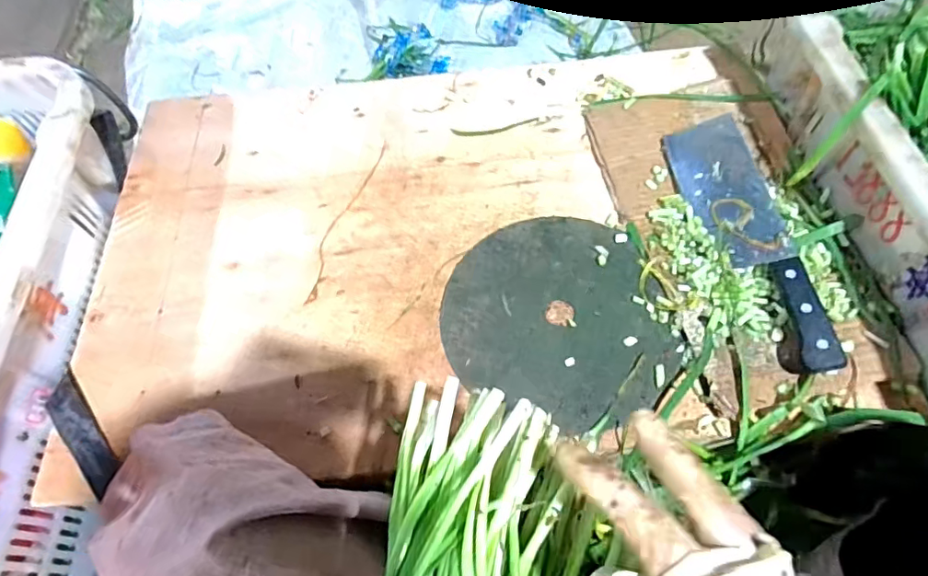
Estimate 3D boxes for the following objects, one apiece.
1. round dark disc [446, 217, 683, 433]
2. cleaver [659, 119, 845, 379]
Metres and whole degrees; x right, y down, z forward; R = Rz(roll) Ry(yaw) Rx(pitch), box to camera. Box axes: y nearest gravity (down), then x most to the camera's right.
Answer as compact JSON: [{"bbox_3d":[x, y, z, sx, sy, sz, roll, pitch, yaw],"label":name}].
[{"bbox_3d":[0.080,0.026,0.478,0.189,0.005,0.205,-1,61,2],"label":"round dark disc"},{"bbox_3d":[0.257,-0.051,0.486,0.077,0.036,0.275,-5,61,0],"label":"cleaver"}]

